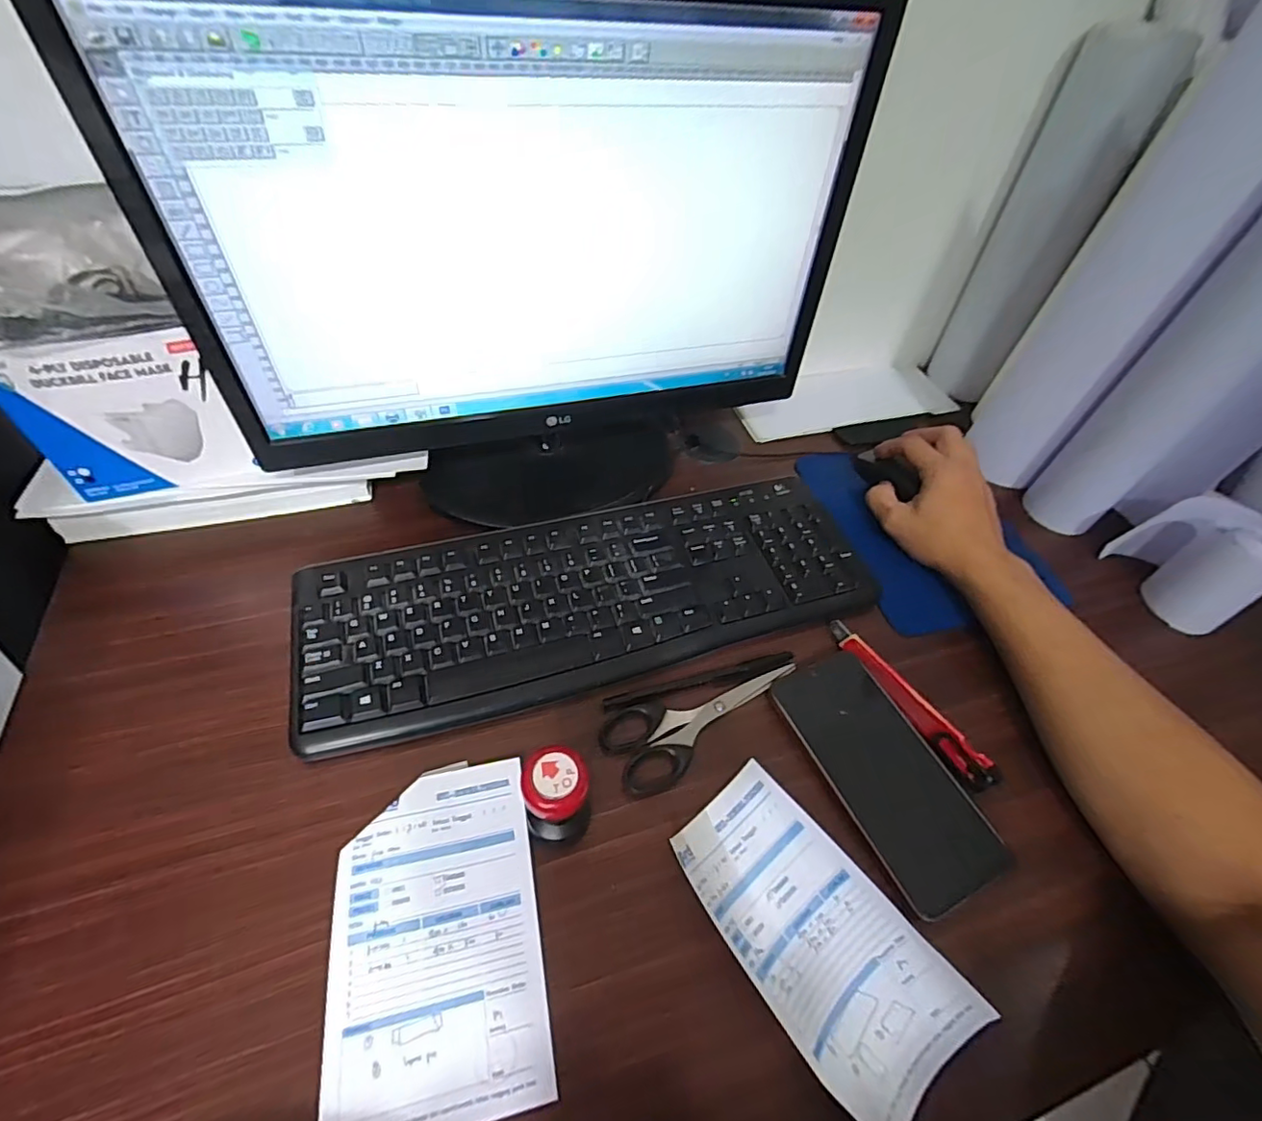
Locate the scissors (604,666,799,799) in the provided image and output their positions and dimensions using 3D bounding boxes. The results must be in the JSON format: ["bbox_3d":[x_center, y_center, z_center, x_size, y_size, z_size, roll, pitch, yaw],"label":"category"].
[{"bbox_3d":[0.056,0.114,0.387,0.147,0.008,0.057,-12,57,-14],"label":"scissors"}]

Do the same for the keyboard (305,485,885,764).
[{"bbox_3d":[-0.026,0.027,0.445,0.425,0.035,0.151,-12,57,-14],"label":"keyboard"}]

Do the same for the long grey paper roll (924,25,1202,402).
[{"bbox_3d":[0.379,-0.308,0.554,0.074,0.307,0.066,15,51,6],"label":"long grey paper roll"}]

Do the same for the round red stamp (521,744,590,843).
[{"bbox_3d":[-0.041,0.132,0.316,0.033,0.070,0.035,3,54,-4],"label":"round red stamp"}]

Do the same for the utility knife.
[{"bbox_3d":[0.195,0.100,0.404,0.019,0.020,0.141,-26,61,-22],"label":"utility knife"}]

